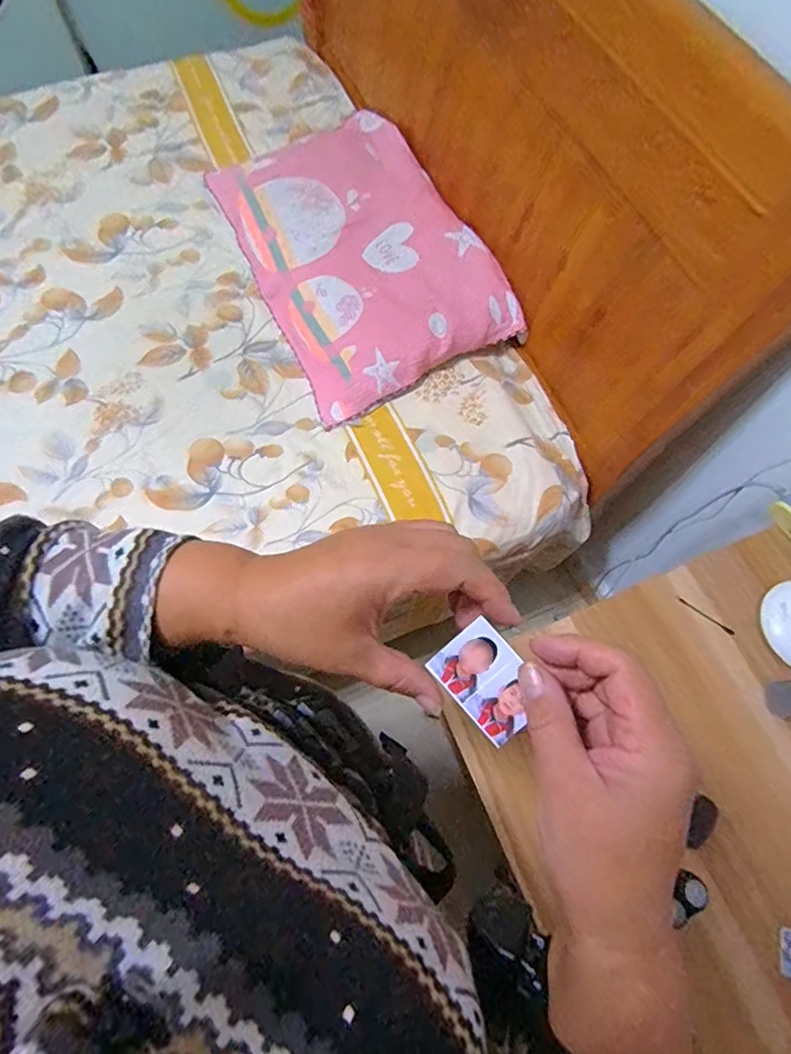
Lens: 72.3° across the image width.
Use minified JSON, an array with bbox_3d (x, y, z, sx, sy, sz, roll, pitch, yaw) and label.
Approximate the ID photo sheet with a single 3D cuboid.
[{"bbox_3d":[0.047,0.077,0.271,0.038,0.004,0.053,-42,84,2],"label":"ID photo sheet"}]

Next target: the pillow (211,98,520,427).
[{"bbox_3d":[-0.082,-0.578,1.114,0.418,0.112,0.688,-23,72,-11],"label":"pillow"}]

